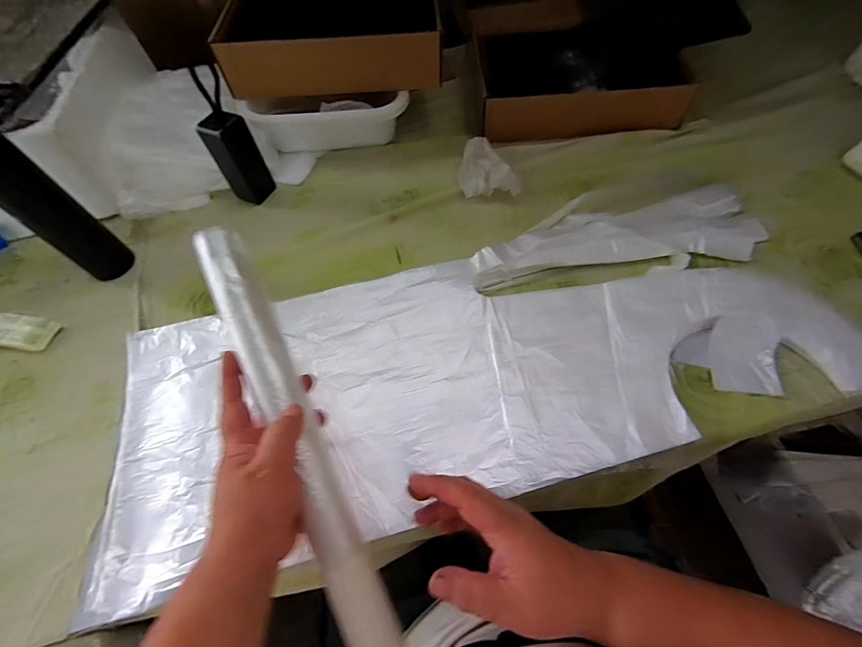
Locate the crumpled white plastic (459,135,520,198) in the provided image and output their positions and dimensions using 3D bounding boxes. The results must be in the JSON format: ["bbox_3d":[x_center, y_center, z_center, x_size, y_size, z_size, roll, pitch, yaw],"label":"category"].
[{"bbox_3d":[0.096,-0.260,0.611,0.093,0.030,0.122,0,59,4],"label":"crumpled white plastic"}]

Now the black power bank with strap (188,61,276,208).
[{"bbox_3d":[-0.311,-0.277,0.559,0.052,0.186,0.055,20,63,15],"label":"black power bank with strap"}]

